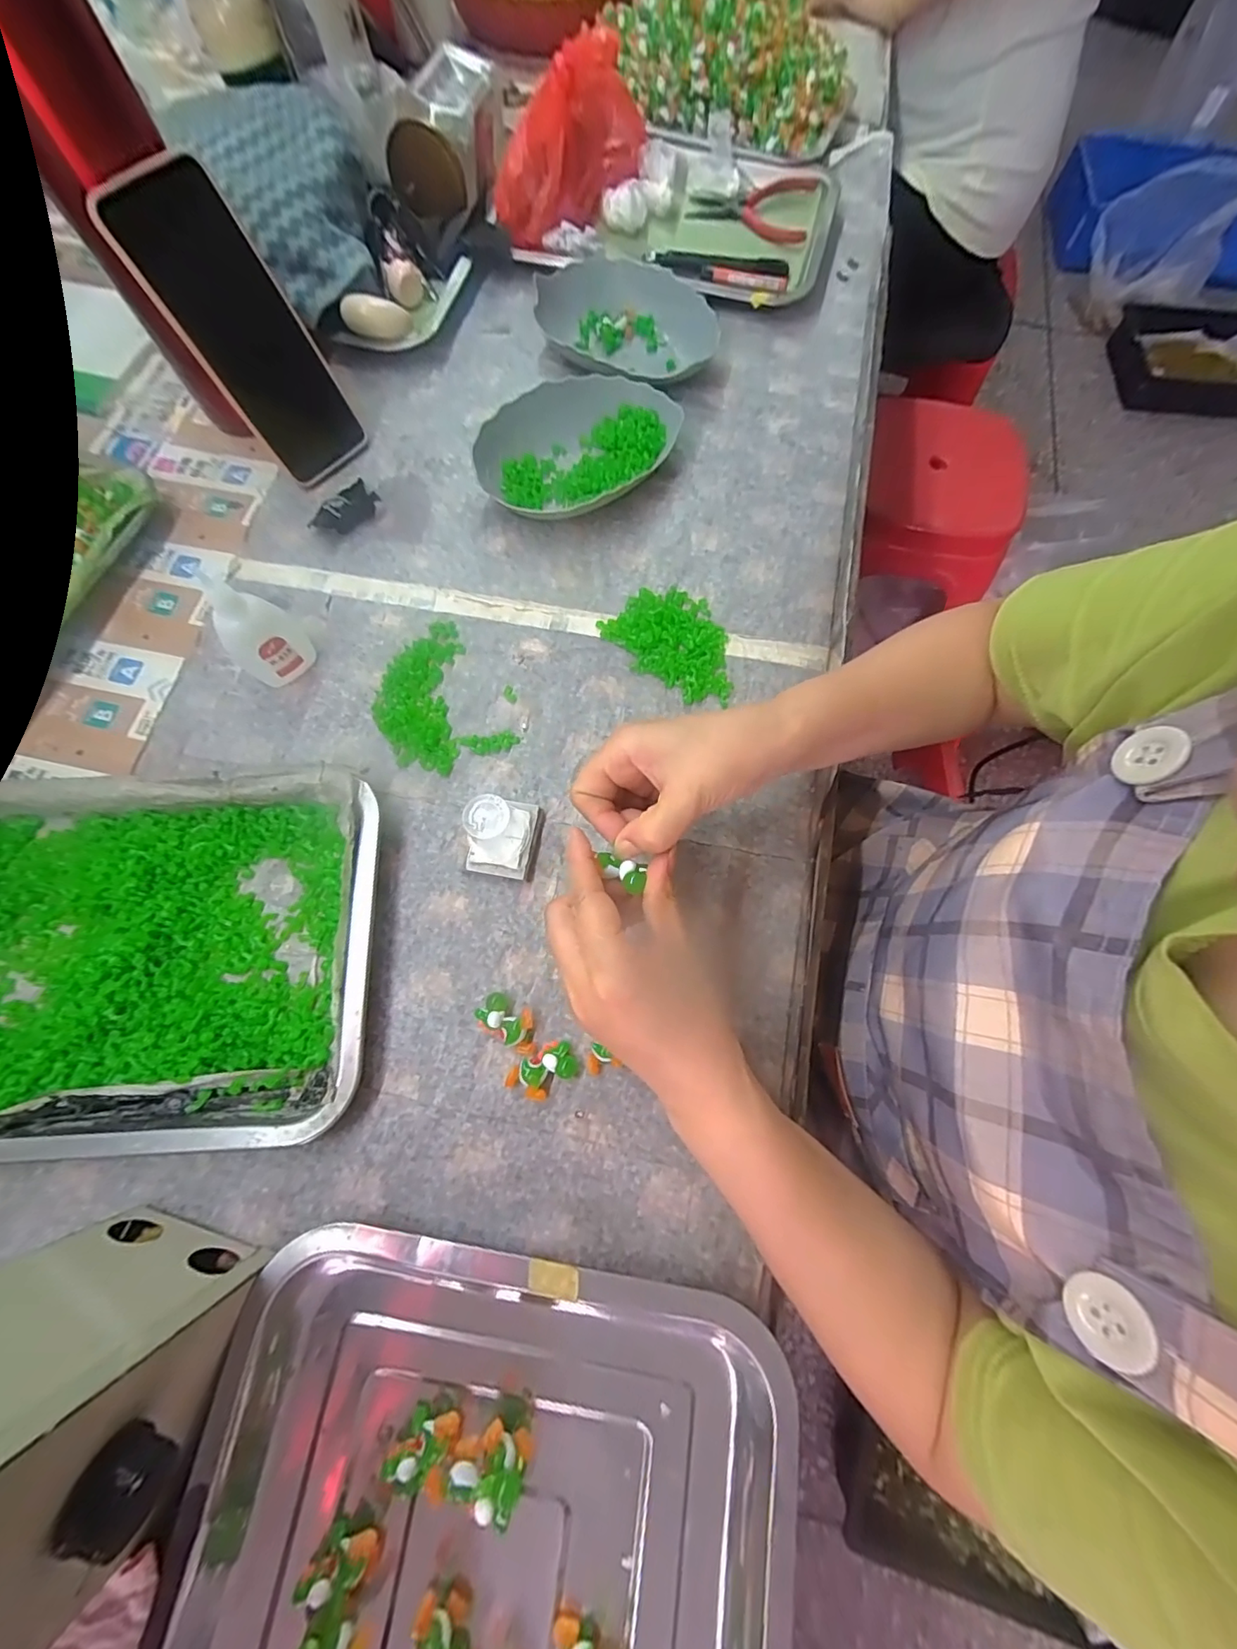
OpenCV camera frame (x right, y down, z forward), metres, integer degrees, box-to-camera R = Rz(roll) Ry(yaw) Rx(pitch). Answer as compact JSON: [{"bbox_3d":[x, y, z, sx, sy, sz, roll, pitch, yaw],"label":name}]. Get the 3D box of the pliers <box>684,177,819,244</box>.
[{"bbox_3d":[0.130,-0.617,0.533,0.121,0.017,0.082,12,73,4],"label":"pliers"}]

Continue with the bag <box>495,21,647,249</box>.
[{"bbox_3d":[-0.038,-0.632,0.488,0.056,0.081,0.178,41,77,11],"label":"bag"}]

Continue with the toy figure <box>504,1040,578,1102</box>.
[{"bbox_3d":[-0.043,0.140,0.302,0.039,0.011,0.023,-34,76,-10],"label":"toy figure"}]

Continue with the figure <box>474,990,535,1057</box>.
[{"bbox_3d":[-0.063,0.115,0.310,0.039,0.012,0.022,26,75,8],"label":"figure"}]

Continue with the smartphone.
[{"bbox_3d":[-0.260,-0.343,0.379,0.014,0.161,0.076,32,74,35],"label":"smartphone"}]

